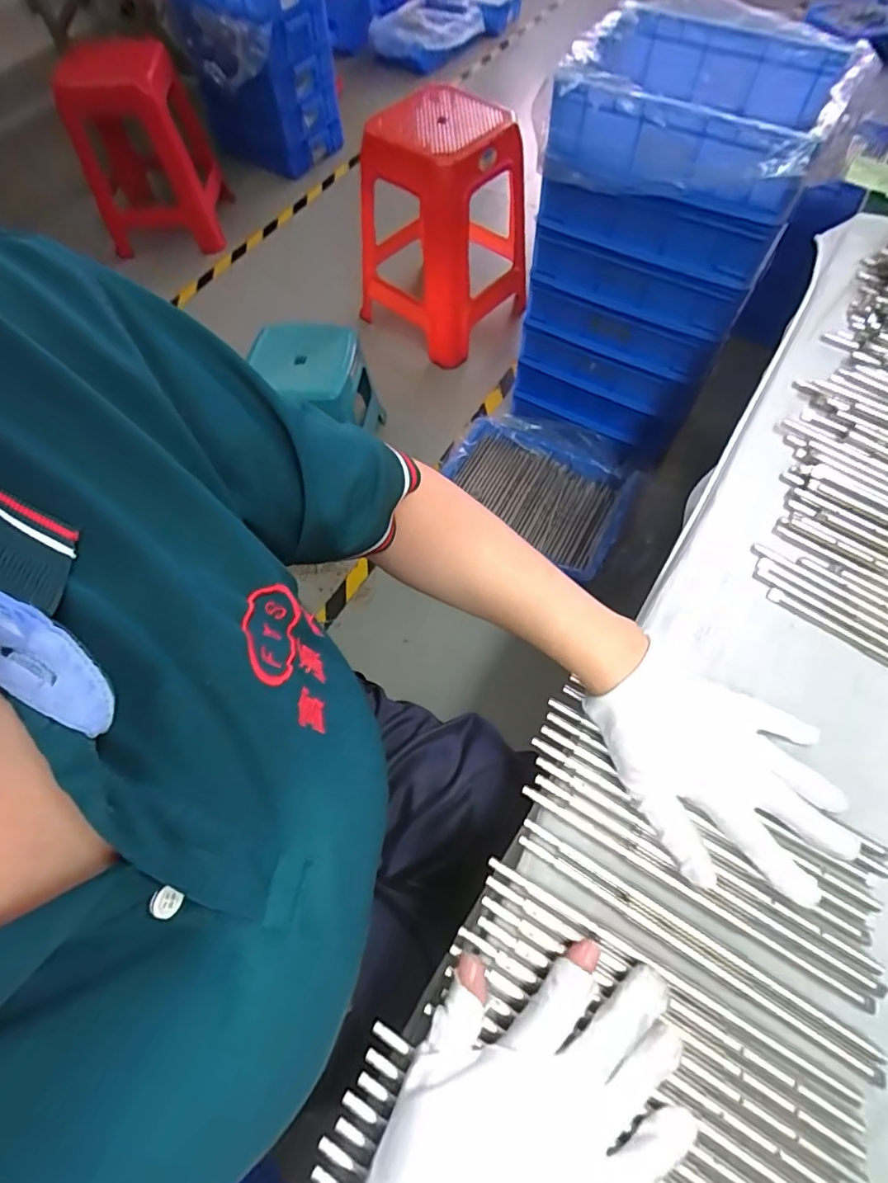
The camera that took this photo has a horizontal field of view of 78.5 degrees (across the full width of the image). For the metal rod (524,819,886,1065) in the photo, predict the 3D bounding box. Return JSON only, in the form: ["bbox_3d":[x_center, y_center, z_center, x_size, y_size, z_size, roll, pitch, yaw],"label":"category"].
[{"bbox_3d":[0.140,0.192,0.308,0.210,0.004,0.007,30,66,13],"label":"metal rod"}]

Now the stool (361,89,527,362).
[{"bbox_3d":[-0.003,-0.969,1.464,0.409,0.475,0.388,35,69,17],"label":"stool"}]

